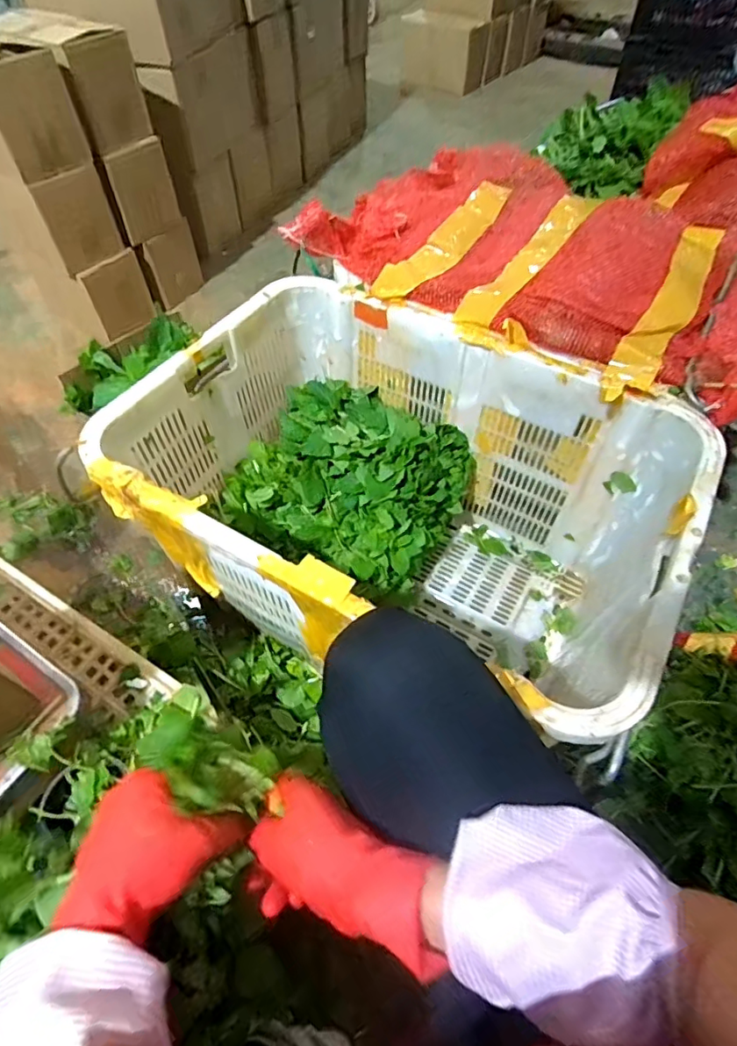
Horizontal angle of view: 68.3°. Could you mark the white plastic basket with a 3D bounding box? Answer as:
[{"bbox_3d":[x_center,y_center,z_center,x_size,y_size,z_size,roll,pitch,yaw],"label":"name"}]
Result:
[{"bbox_3d":[0.042,-0.002,0.793,0.663,0.367,0.473,26,57,17],"label":"white plastic basket"}]

